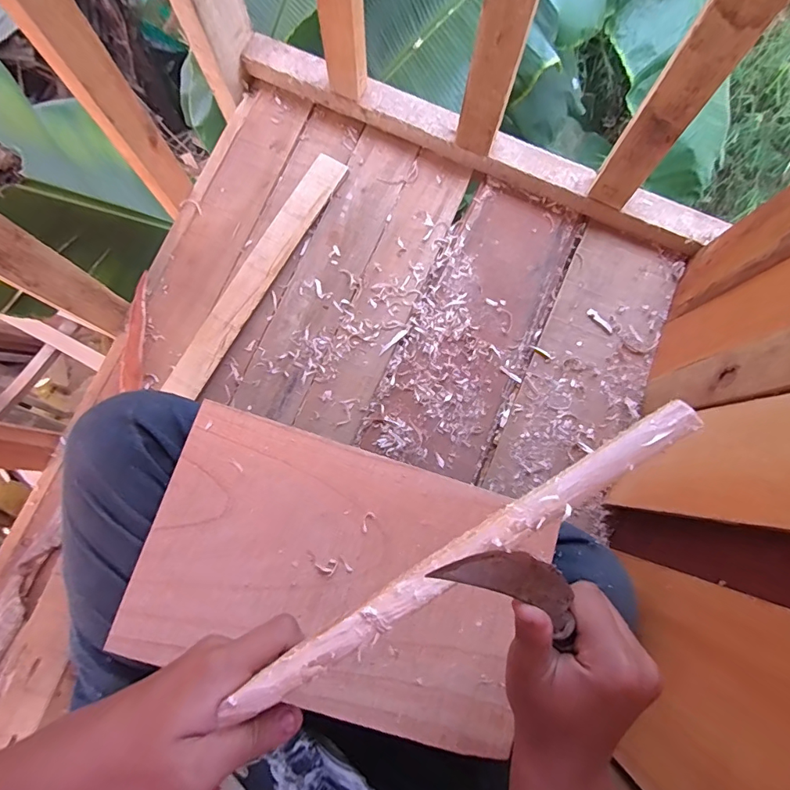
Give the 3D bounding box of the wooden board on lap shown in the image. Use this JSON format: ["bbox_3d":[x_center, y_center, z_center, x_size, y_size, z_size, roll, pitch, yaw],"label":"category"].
[{"bbox_3d":[-0.044,0.146,0.386,0.307,0.007,0.200,17,77,-2],"label":"wooden board on lap"}]

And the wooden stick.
[{"bbox_3d":[0.020,0.084,0.218,0.259,0.016,0.017,-37,80,11],"label":"wooden stick"}]

